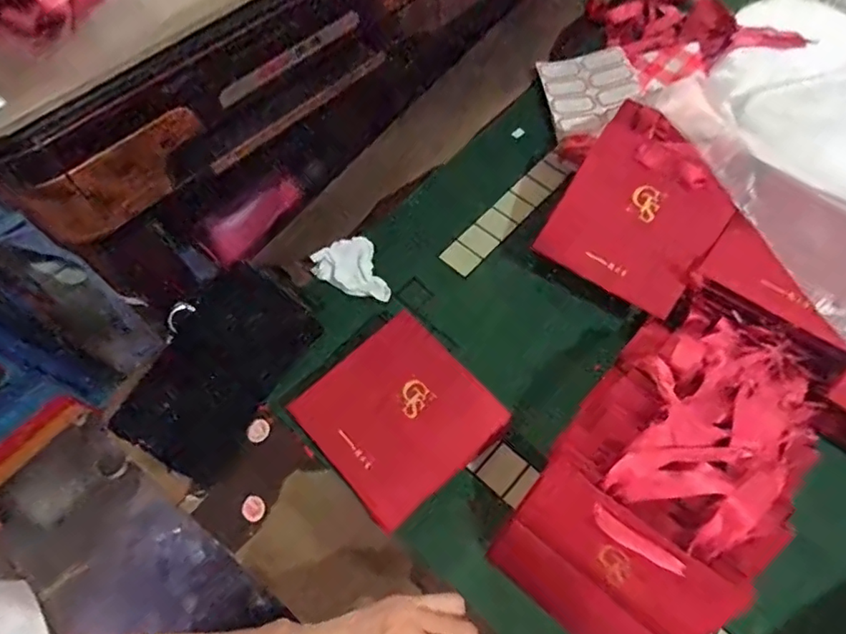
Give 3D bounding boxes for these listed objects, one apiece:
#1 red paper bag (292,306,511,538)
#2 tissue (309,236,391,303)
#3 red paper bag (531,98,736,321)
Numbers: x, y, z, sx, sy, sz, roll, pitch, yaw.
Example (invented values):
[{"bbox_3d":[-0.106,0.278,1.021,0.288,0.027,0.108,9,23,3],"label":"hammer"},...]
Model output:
[{"bbox_3d":[-0.022,0.090,0.492,0.136,0.052,0.141,-38,68,-17],"label":"red paper bag"},{"bbox_3d":[-0.075,-0.045,0.574,0.064,0.016,0.072,-22,90,-16],"label":"tissue"},{"bbox_3d":[0.207,-0.102,0.520,0.137,0.020,0.162,33,100,11],"label":"red paper bag"}]

